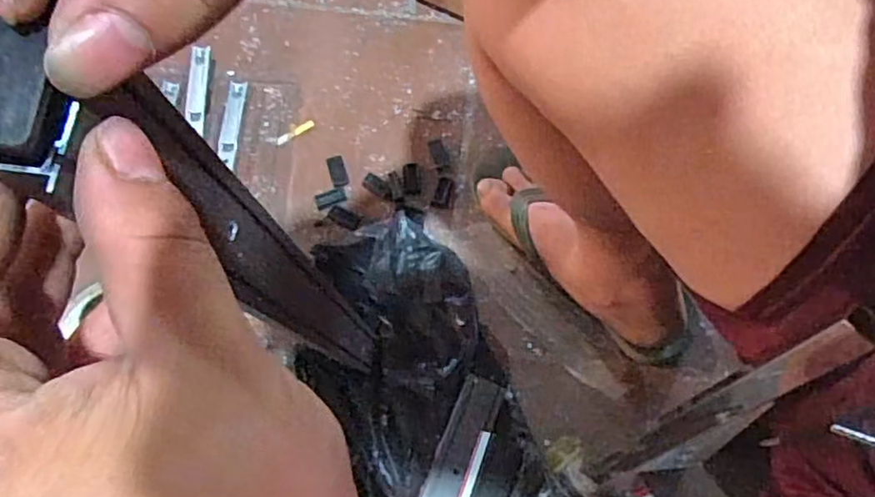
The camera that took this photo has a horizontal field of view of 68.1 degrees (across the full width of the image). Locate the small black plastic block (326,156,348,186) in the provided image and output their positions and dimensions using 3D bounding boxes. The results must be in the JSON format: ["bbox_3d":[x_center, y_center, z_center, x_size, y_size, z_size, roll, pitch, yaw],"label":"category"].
[{"bbox_3d":[-0.110,-0.085,0.711,0.018,0.004,0.037,-17,69,-7],"label":"small black plastic block"}]

